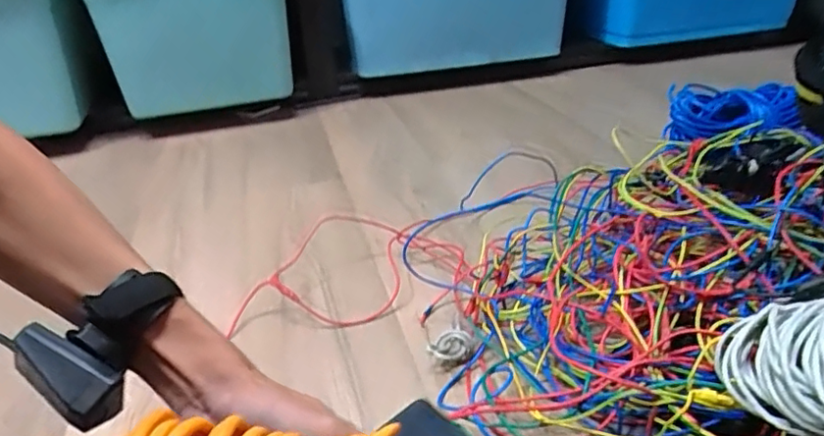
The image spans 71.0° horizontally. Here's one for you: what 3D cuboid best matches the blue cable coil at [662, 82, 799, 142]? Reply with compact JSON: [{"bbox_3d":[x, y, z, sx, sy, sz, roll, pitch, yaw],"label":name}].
[{"bbox_3d":[0.566,-0.186,1.018,0.233,0.084,0.090,-4,28,0],"label":"blue cable coil"}]

